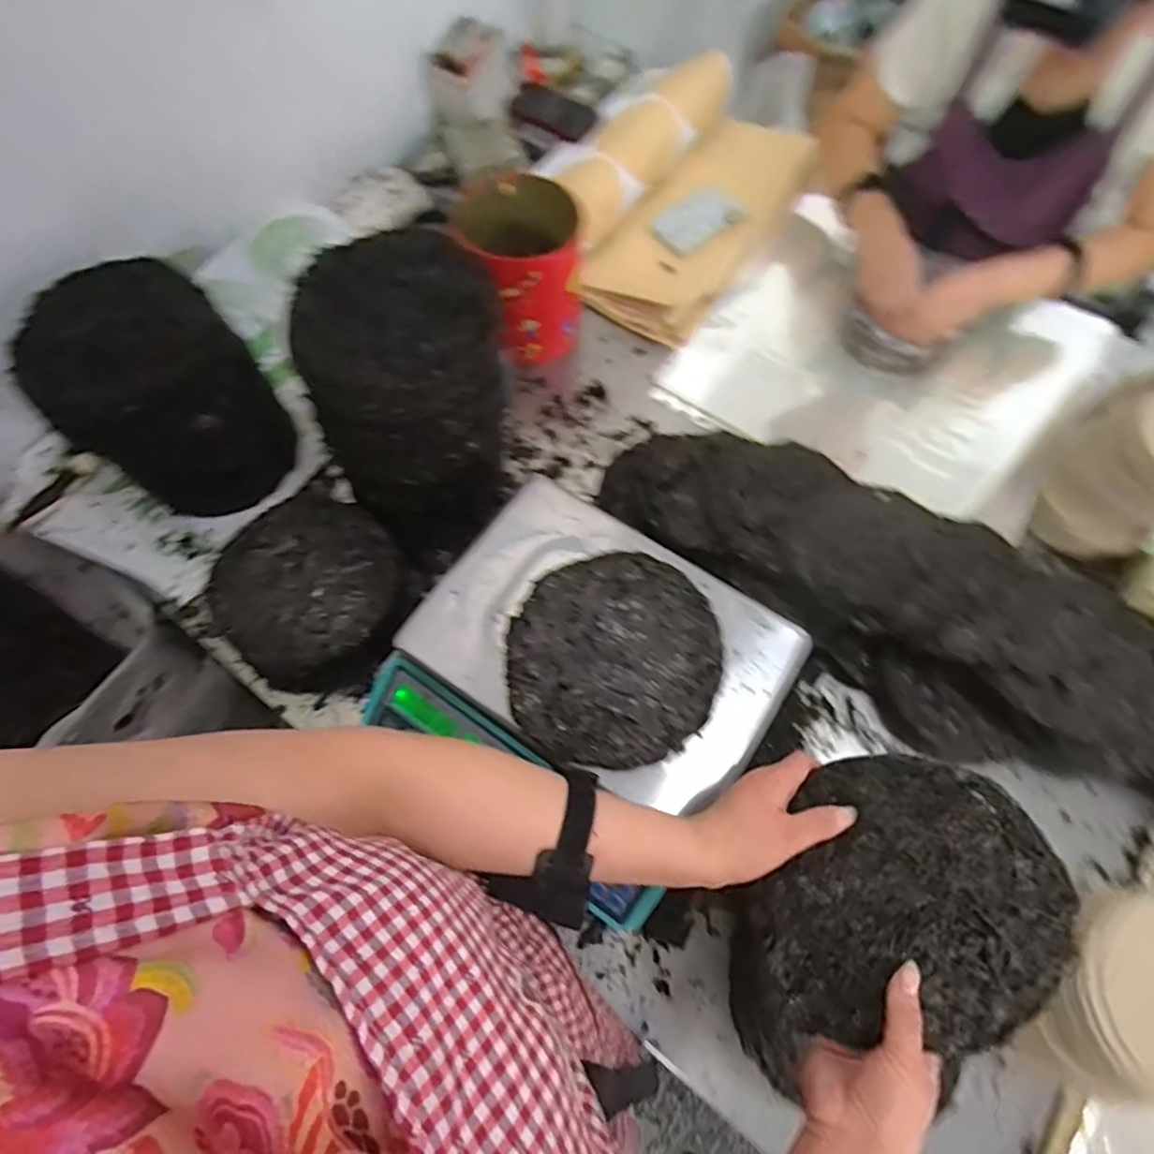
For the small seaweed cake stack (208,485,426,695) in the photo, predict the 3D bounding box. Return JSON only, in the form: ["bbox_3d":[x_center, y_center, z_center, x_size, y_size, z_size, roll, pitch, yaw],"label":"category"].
[{"bbox_3d":[-0.304,0.026,0.744,0.206,0.108,0.209,-42,72,-16],"label":"small seaweed cake stack"}]

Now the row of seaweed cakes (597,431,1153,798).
[{"bbox_3d":[0.520,0.086,0.689,1.078,0.086,0.272,29,69,12],"label":"row of seaweed cakes"}]

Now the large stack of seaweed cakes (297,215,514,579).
[{"bbox_3d":[-0.168,-0.181,0.711,0.216,0.306,0.176,-22,68,-9],"label":"large stack of seaweed cakes"}]

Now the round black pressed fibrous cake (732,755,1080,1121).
[{"bbox_3d":[0.221,0.229,0.418,0.181,0.041,0.206,33,70,14],"label":"round black pressed fibrous cake"}]

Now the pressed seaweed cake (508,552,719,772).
[{"bbox_3d":[0.033,0.073,0.572,0.184,0.024,0.191,-3,66,-1],"label":"pressed seaweed cake"}]

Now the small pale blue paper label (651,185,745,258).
[{"bbox_3d":[0.185,-0.552,0.962,0.143,0.010,0.068,-36,98,-10],"label":"small pale blue paper label"}]

